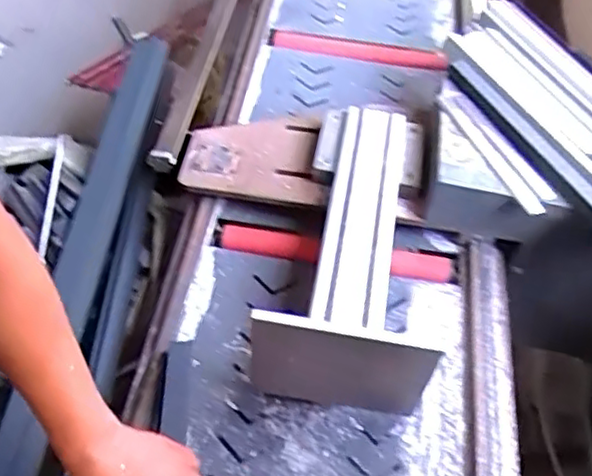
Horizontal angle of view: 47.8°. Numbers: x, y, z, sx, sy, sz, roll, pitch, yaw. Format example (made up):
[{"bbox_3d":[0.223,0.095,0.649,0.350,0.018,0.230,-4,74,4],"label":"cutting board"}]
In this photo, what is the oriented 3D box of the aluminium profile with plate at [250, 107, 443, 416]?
[{"bbox_3d":[0.081,-0.014,0.810,0.168,0.158,0.417,12,52,4],"label":"aluminium profile with plate"}]

